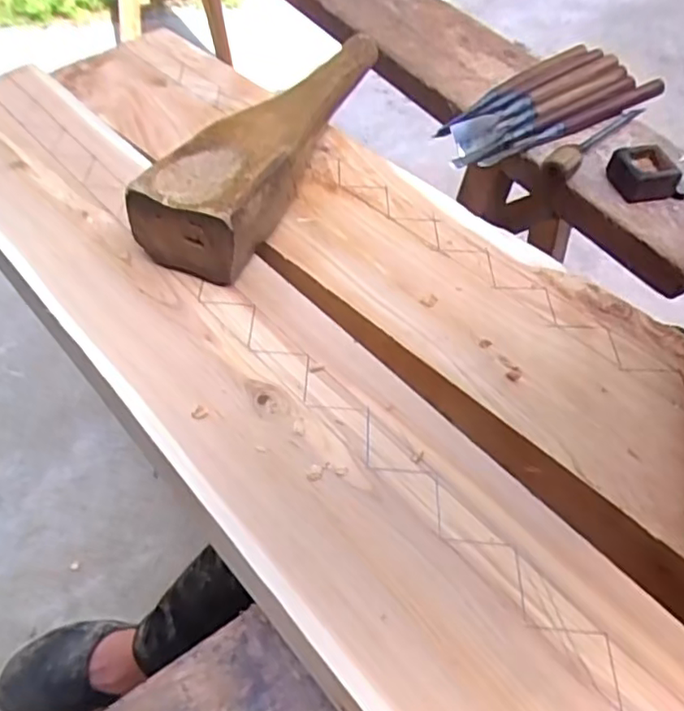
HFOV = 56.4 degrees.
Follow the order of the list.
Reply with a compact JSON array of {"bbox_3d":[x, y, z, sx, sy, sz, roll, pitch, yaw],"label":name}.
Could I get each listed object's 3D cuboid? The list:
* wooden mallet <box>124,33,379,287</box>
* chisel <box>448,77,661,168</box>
[{"bbox_3d":[-0.038,-0.155,0.422,0.066,0.049,0.270,18,52,10],"label":"wooden mallet"},{"bbox_3d":[0.229,-0.239,0.645,0.284,0.016,0.021,-25,58,-20],"label":"chisel"}]

